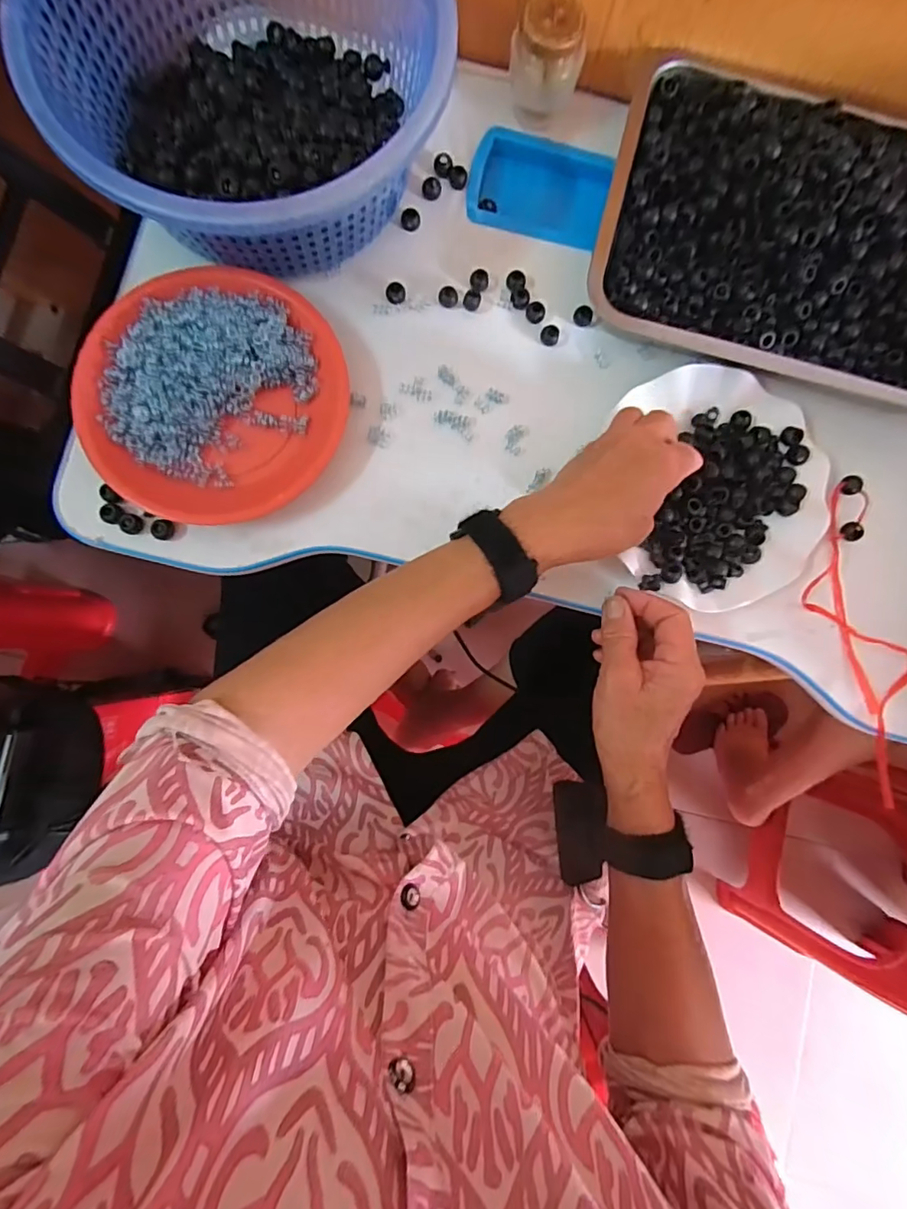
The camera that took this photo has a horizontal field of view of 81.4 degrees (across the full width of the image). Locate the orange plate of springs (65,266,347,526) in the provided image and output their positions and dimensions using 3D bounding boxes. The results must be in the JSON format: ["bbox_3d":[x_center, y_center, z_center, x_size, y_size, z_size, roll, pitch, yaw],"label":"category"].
[{"bbox_3d":[-0.183,-0.164,0.403,0.189,0.030,0.191,0,85,-3],"label":"orange plate of springs"}]

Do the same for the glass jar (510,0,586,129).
[{"bbox_3d":[0.076,-0.442,0.429,0.054,0.069,0.054,0,85,-3],"label":"glass jar"}]

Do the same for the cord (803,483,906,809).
[{"bbox_3d":[0.328,0.029,0.420,0.075,0.014,0.244,-15,86,-4],"label":"cord"}]

